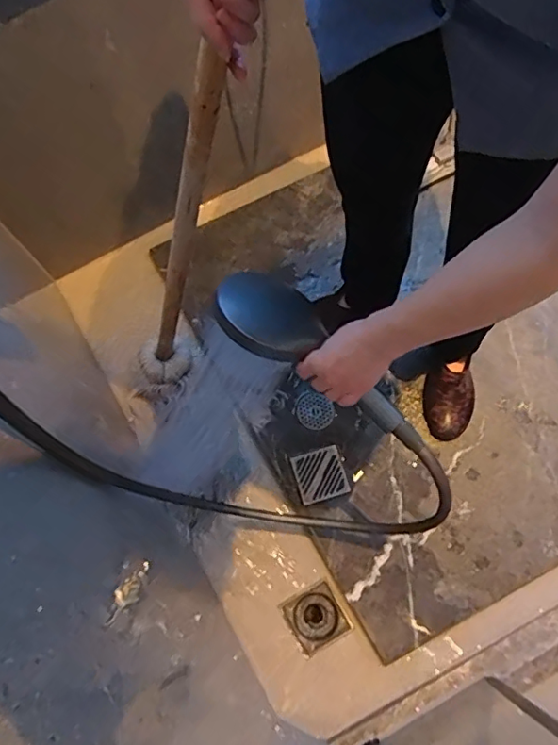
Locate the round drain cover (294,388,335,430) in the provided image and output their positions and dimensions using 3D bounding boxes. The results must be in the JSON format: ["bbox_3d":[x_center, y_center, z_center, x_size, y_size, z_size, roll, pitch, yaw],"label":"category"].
[{"bbox_3d":[0.065,0.071,1.012,0.063,0.006,0.075,-38,76,-10],"label":"round drain cover"}]

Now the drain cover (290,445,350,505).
[{"bbox_3d":[0.075,0.187,0.975,0.088,0.008,0.089,-14,73,-3],"label":"drain cover"}]

